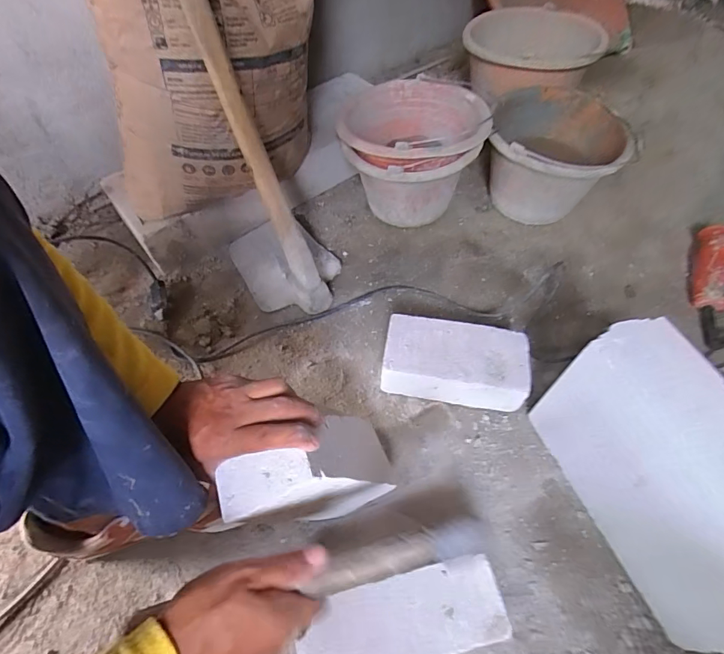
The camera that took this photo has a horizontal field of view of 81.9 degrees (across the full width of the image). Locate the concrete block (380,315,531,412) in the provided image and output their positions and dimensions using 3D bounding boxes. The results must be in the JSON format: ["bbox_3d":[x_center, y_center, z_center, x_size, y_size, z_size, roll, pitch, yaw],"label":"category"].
[{"bbox_3d":[0.134,0.053,0.614,0.200,0.077,0.108,7,57,7],"label":"concrete block"}]

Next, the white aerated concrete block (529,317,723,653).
[{"bbox_3d":[0.334,0.171,0.454,0.116,0.206,0.294,-17,58,-9],"label":"white aerated concrete block"}]

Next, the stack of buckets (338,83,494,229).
[{"bbox_3d":[0.087,-0.316,0.789,0.244,0.197,0.244,8,57,7],"label":"stack of buckets"}]

